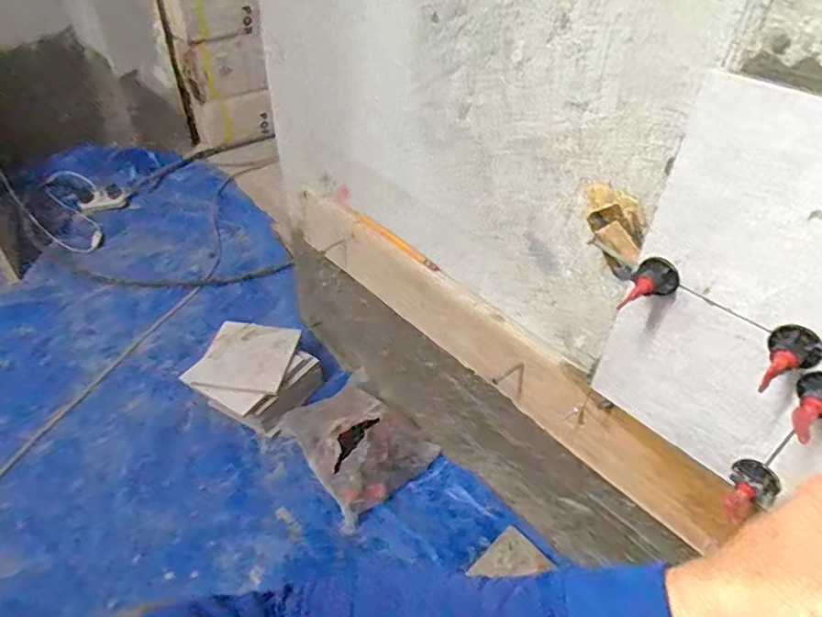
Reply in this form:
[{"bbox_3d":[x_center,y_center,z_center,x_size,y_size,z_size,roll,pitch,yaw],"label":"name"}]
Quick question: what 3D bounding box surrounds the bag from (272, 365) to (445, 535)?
[{"bbox_3d":[-0.094,0.204,0.878,0.177,0.082,0.228,-26,48,-28],"label":"bag"}]

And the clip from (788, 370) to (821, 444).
[{"bbox_3d":[0.262,0.062,0.346,0.043,0.026,0.029,-28,49,-29],"label":"clip"}]

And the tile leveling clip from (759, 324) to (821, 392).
[{"bbox_3d":[0.242,0.033,0.344,0.046,0.026,0.030,-31,51,-32],"label":"tile leveling clip"}]

